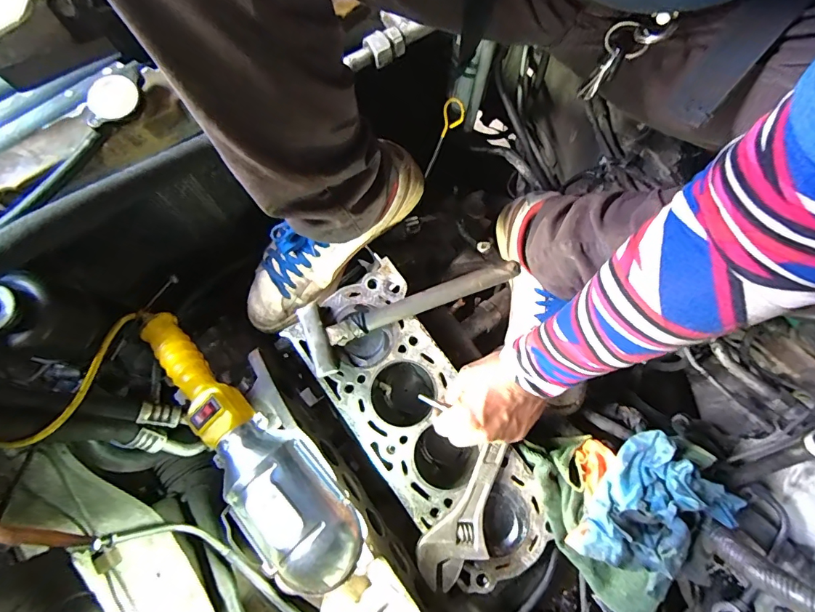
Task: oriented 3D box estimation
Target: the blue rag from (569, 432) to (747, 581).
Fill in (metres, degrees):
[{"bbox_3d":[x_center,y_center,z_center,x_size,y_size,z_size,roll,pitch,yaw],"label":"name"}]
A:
[{"bbox_3d":[0.220,0.188,0.396,0.133,0.079,0.097,-40,80,-11],"label":"blue rag"}]

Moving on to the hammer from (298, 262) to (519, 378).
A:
[{"bbox_3d":[0.002,-0.005,0.513,0.255,0.033,0.080,-22,77,-7],"label":"hammer"}]

